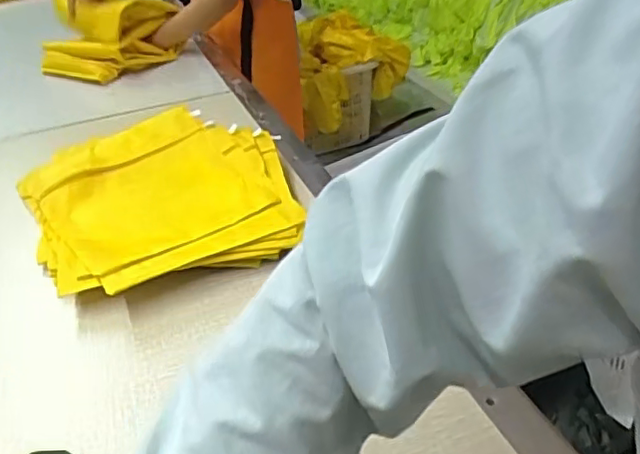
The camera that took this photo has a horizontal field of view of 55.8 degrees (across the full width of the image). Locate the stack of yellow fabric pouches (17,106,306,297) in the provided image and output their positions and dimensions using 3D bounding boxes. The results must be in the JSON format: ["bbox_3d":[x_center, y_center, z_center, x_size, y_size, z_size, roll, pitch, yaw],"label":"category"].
[{"bbox_3d":[-0.221,-0.061,0.852,0.360,0.063,0.381,-19,37,-19],"label":"stack of yellow fabric pouches"}]

